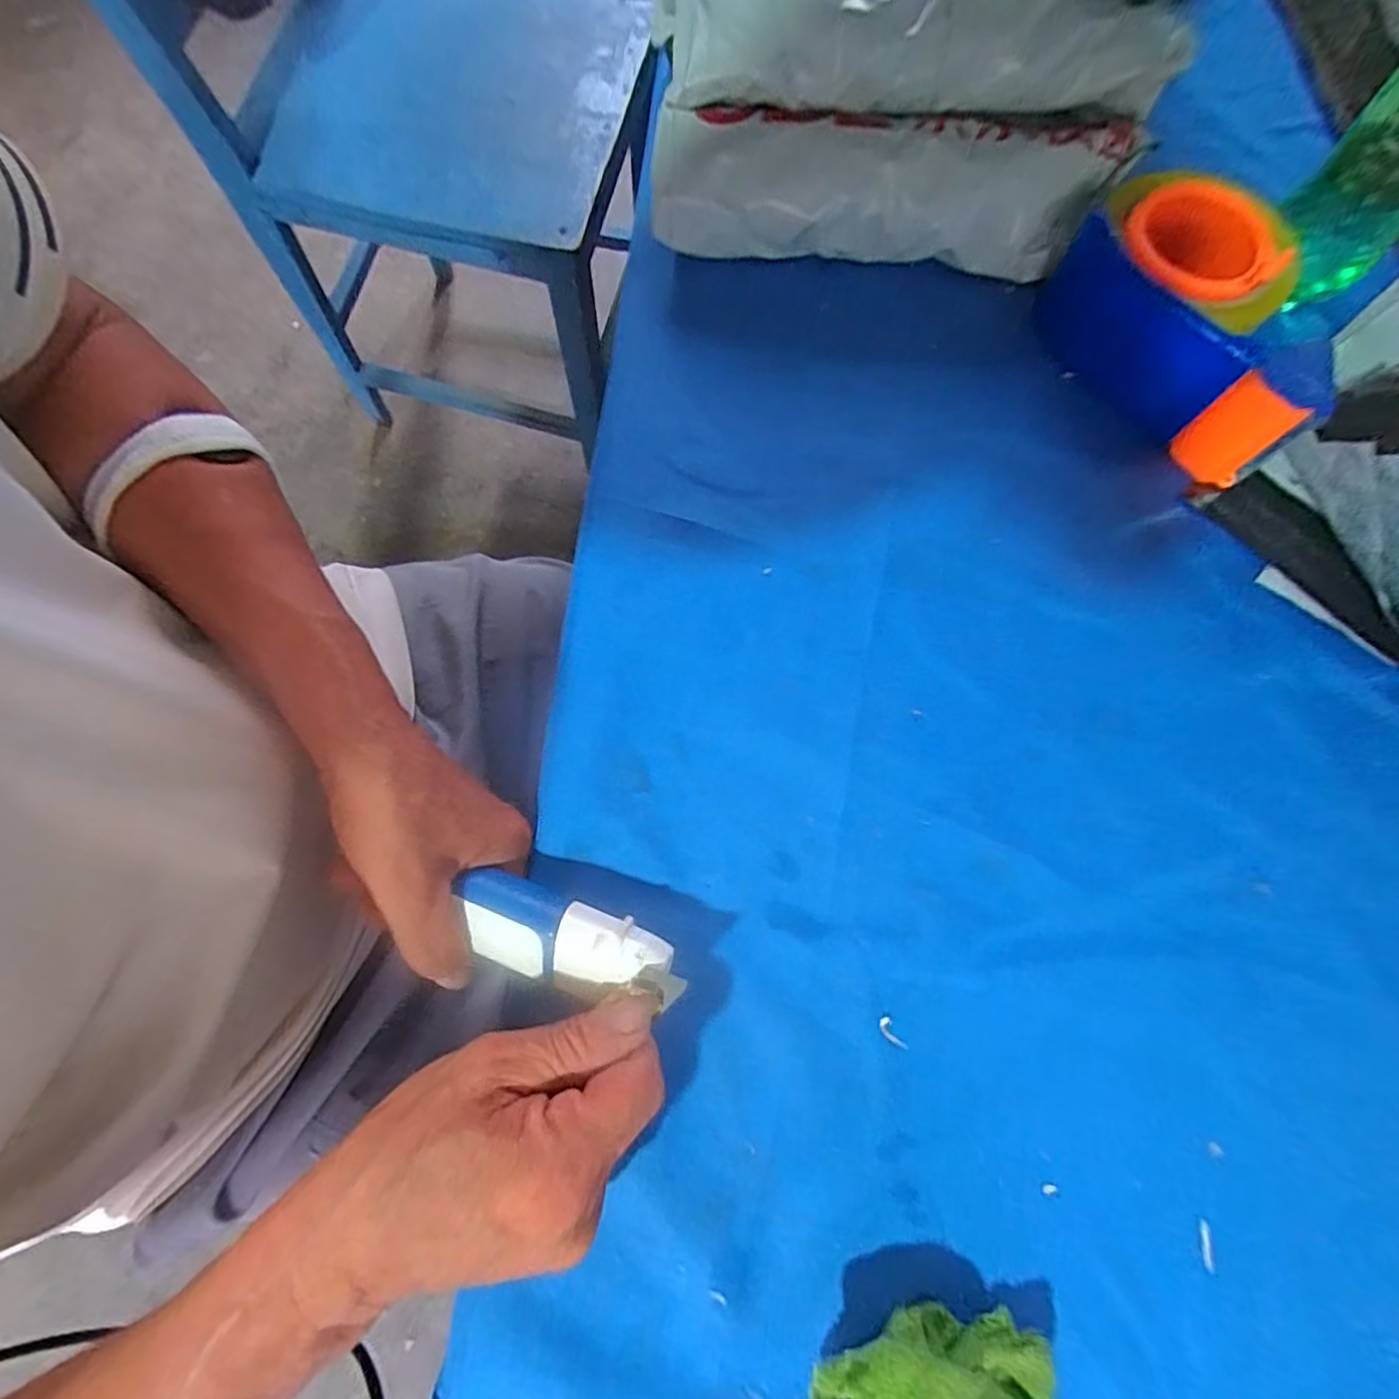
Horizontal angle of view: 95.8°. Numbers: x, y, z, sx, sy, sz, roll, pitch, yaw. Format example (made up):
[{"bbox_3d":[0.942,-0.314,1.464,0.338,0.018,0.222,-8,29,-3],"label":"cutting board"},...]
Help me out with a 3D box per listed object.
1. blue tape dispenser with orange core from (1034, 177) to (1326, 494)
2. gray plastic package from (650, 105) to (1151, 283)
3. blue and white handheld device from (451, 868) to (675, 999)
[{"bbox_3d":[0.270,-0.205,0.342,0.098,0.060,0.162,-33,78,-8],"label":"blue tape dispenser with orange core"},{"bbox_3d":[0.102,-0.290,0.365,0.253,0.062,0.055,6,76,1],"label":"gray plastic package"},{"bbox_3d":[-0.059,0.100,0.265,0.090,0.017,0.033,17,76,7],"label":"blue and white handheld device"}]

